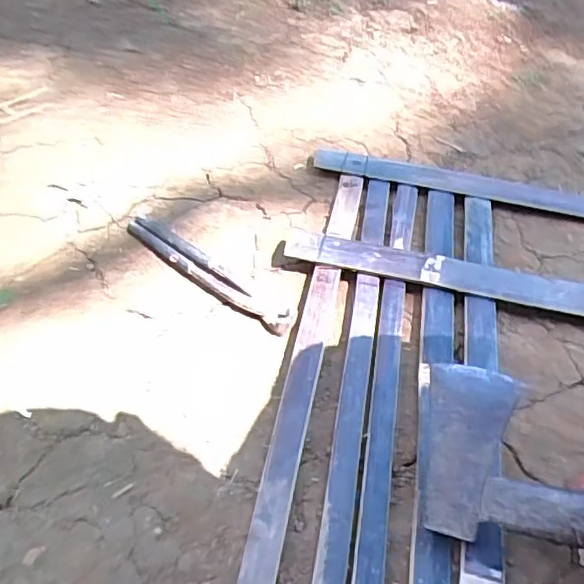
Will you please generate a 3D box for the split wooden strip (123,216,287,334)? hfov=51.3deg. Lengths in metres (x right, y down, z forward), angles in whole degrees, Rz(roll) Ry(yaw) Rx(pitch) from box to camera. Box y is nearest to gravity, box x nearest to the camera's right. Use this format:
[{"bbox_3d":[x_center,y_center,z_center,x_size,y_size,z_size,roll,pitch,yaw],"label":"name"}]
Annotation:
[{"bbox_3d":[-0.088,-0.022,0.624,0.211,0.017,0.030,32,53,23],"label":"split wooden strip"}]

